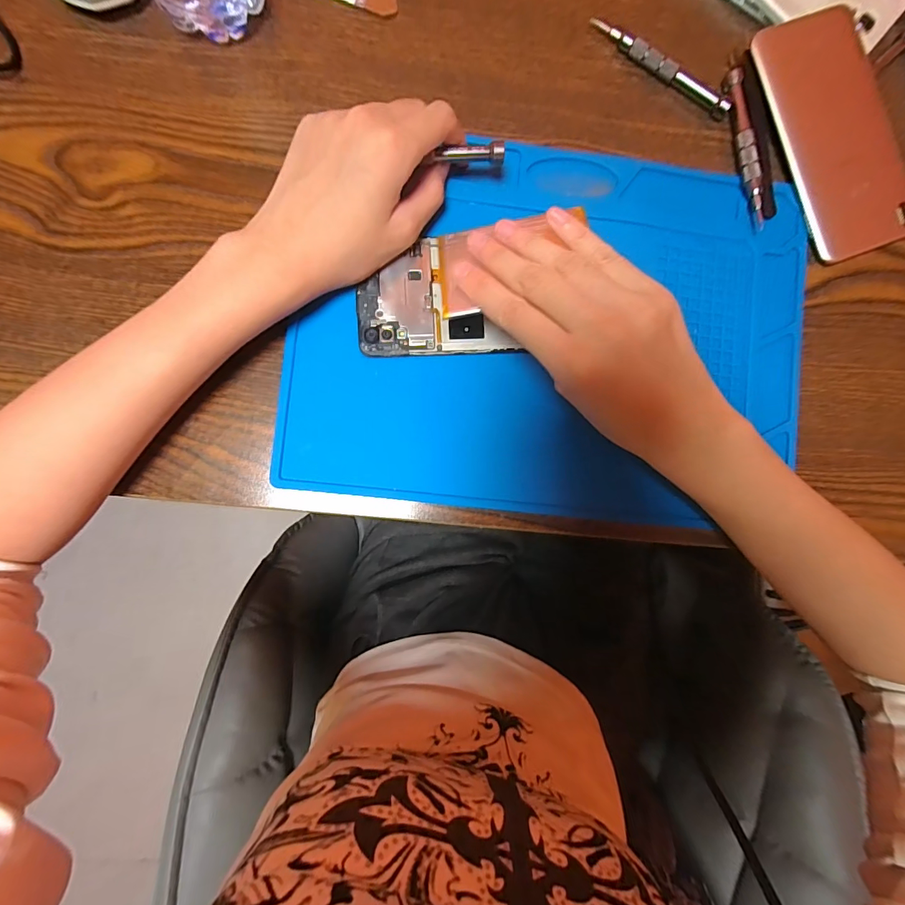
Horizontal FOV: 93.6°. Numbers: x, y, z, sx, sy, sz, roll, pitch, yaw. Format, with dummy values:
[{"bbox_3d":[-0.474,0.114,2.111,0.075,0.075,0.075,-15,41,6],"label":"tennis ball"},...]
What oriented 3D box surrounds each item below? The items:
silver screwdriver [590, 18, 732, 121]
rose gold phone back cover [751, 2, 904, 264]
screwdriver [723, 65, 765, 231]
[{"bbox_3d":[0.135,-0.249,0.275,0.102,0.012,0.010,32,86,-2],"label":"silver screwdriver"},{"bbox_3d":[0.249,-0.206,0.275,0.073,0.014,0.152,-21,90,-4],"label":"rose gold phone back cover"},{"bbox_3d":[0.189,-0.196,0.273,0.012,0.009,0.104,-9,89,-4],"label":"screwdriver"}]

